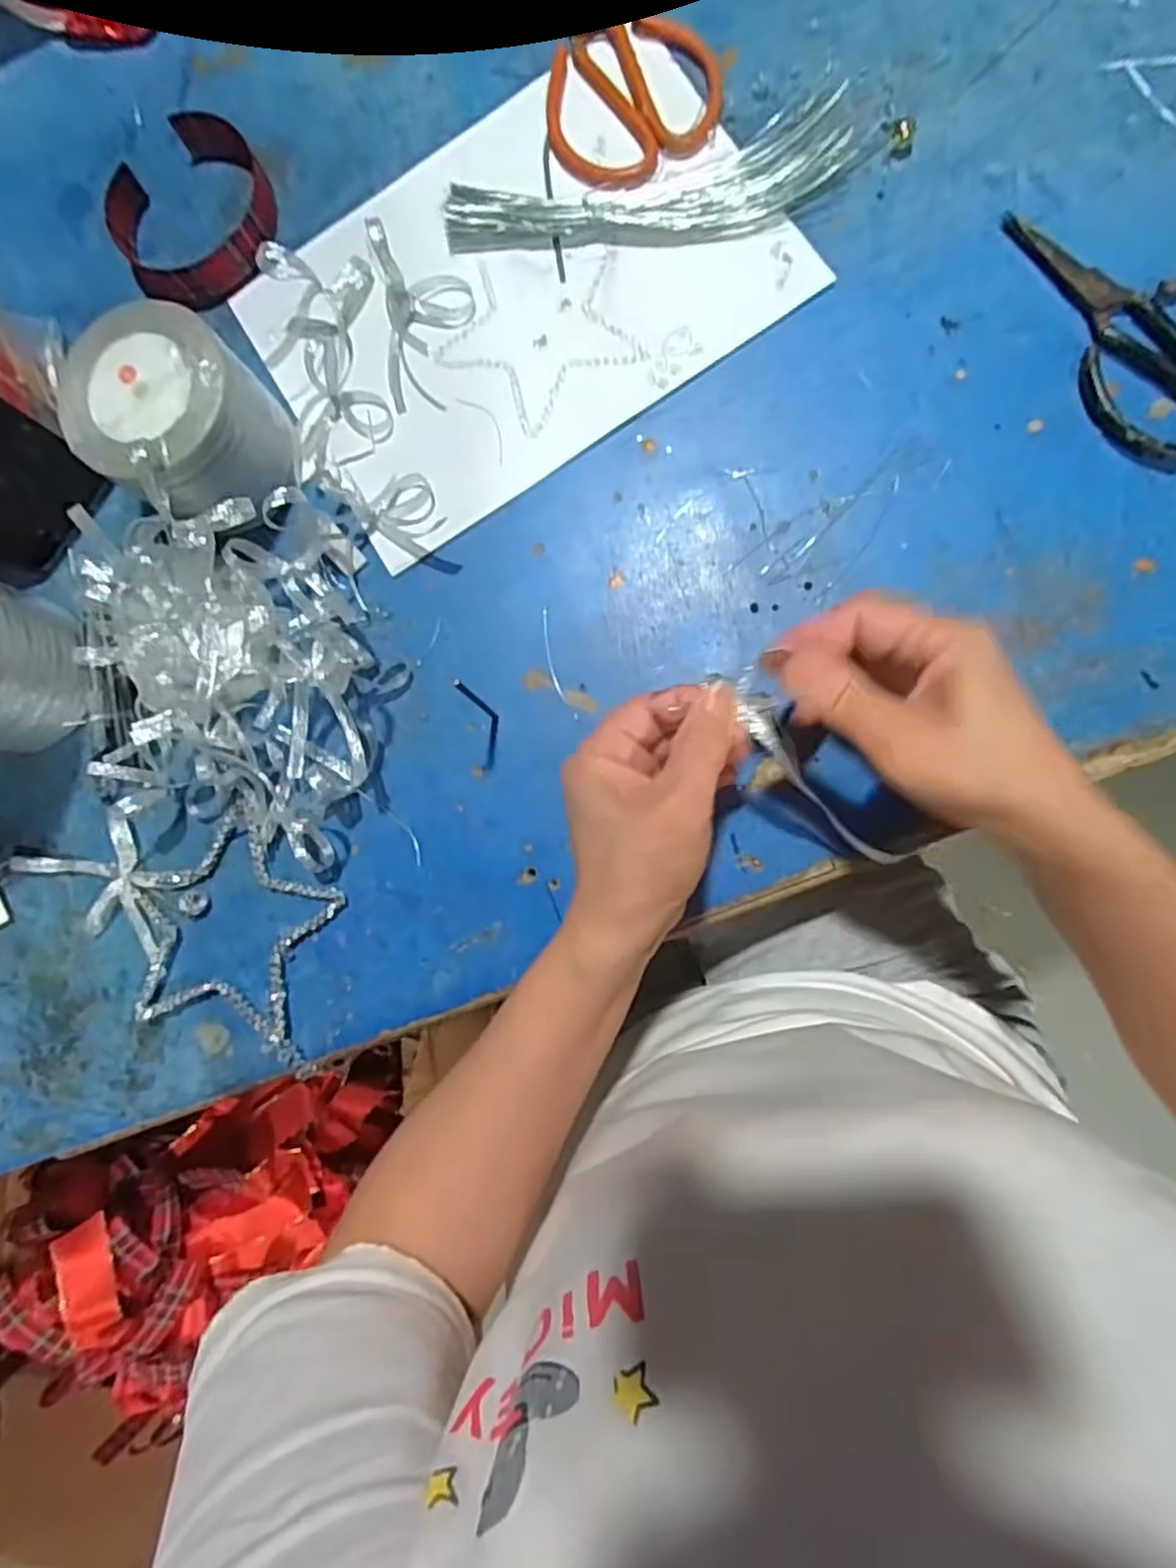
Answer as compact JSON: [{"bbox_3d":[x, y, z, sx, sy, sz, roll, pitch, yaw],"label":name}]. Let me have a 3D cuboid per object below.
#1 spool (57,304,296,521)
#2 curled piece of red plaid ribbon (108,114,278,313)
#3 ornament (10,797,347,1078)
[{"bbox_3d":[-0.214,-0.193,0.410,0.110,0.083,0.091,39,93,7],"label":"spool"},{"bbox_3d":[-0.238,-0.341,0.450,0.102,0.023,0.099,0,88,7],"label":"curled piece of red plaid ribbon"},{"bbox_3d":[-0.238,0.069,0.431,0.203,0.011,0.127,19,90,8],"label":"ornament"}]

